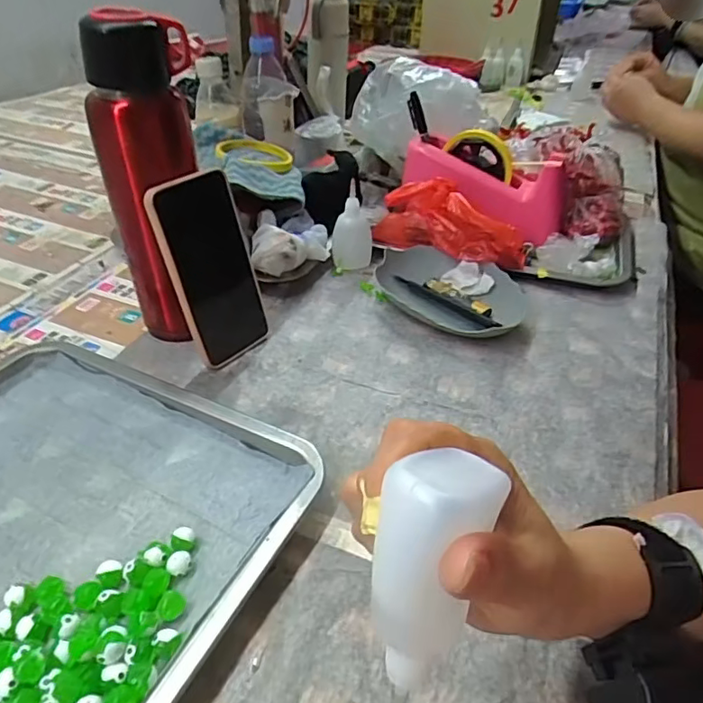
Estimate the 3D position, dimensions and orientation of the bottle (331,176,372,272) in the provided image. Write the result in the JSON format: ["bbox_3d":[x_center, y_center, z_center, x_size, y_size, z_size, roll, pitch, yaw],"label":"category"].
[{"bbox_3d":[0.002,-0.143,0.632,0.046,0.087,0.041,2,39,0],"label":"bottle"}]

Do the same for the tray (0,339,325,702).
[{"bbox_3d":[-0.214,0.106,0.368,0.324,0.025,0.259,19,42,21],"label":"tray"}]

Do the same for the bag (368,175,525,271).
[{"bbox_3d":[0.107,-0.138,0.612,0.168,0.081,0.039,21,43,22],"label":"bag"}]

